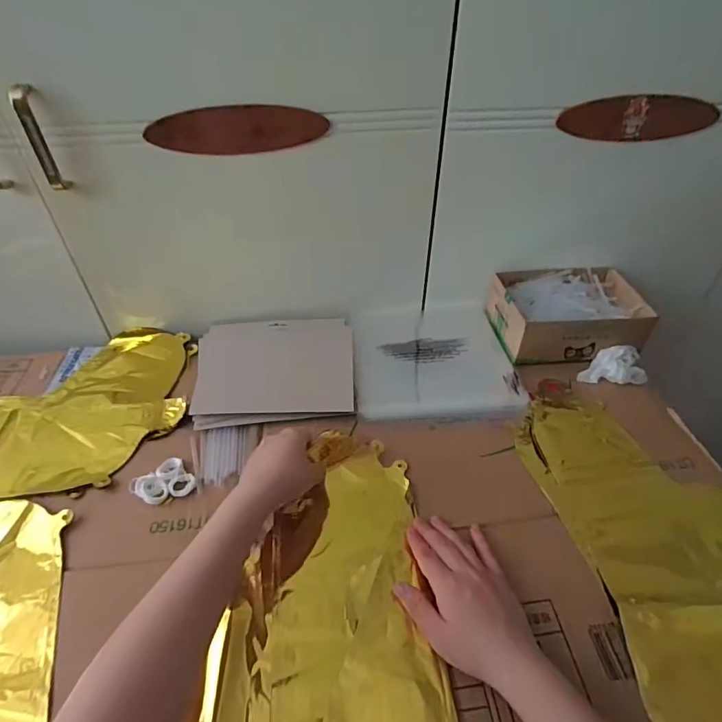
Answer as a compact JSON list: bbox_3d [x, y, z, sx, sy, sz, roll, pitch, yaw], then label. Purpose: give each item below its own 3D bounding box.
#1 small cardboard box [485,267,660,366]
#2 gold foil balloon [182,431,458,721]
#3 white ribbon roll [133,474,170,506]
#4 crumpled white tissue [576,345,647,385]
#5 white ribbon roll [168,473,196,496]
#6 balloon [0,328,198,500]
[{"bbox_3d":[0.286,-0.066,0.662,0.189,0.070,0.138,-5,43,-5],"label":"small cardboard box"},{"bbox_3d":[-0.025,0.239,0.389,0.212,0.031,0.387,3,43,3],"label":"gold foil balloon"},{"bbox_3d":[-0.218,0.131,0.486,0.042,0.008,0.026,25,48,24],"label":"white ribbon roll"},{"bbox_3d":[0.328,0.006,0.615,0.080,0.032,0.047,0,43,0],"label":"crumpled white tissue"},{"bbox_3d":[-0.186,0.129,0.491,0.027,0.008,0.021,-29,50,-28],"label":"white ribbon roll"},{"bbox_3d":[-0.418,0.061,0.569,0.392,0.019,0.247,-5,43,-6],"label":"balloon"}]

